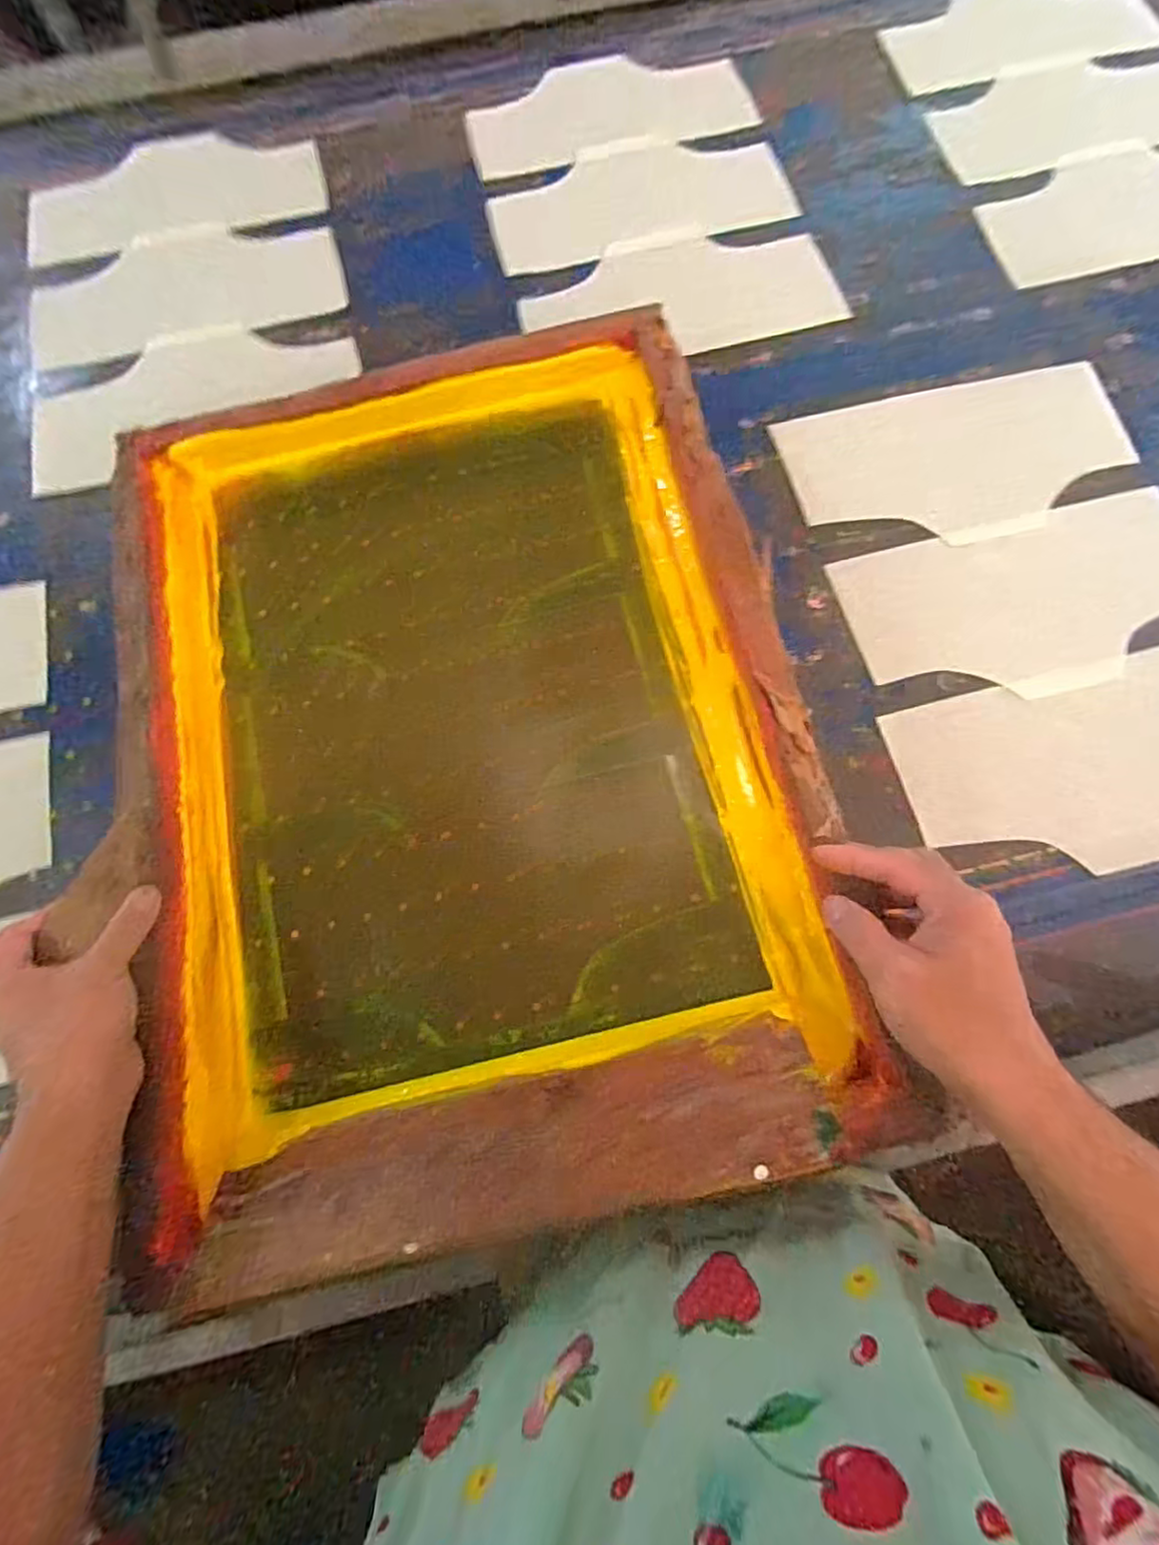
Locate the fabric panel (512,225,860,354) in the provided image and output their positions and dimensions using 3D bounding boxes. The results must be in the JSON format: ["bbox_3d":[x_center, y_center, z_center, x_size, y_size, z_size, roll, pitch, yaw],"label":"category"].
[{"bbox_3d":[0.105,-0.502,0.661,0.321,0.010,0.159,-17,78,-5],"label":"fabric panel"}]

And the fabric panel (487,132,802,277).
[{"bbox_3d":[0.063,-0.640,0.698,0.323,0.007,0.164,-15,75,-3],"label":"fabric panel"}]

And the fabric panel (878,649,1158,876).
[{"bbox_3d":[0.430,-0.008,0.522,0.316,0.009,0.163,-13,75,-3],"label":"fabric panel"}]

